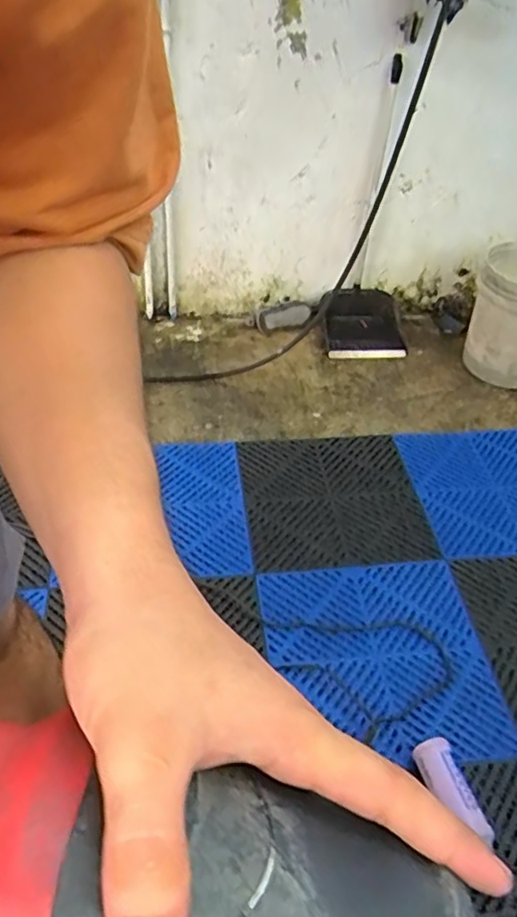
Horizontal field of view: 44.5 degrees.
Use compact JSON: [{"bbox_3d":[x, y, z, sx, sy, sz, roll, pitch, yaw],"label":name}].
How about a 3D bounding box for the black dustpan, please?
[{"bbox_3d":[0.304,-0.386,1.803,0.216,0.137,0.166,2,45,-2],"label":"black dustpan"}]

